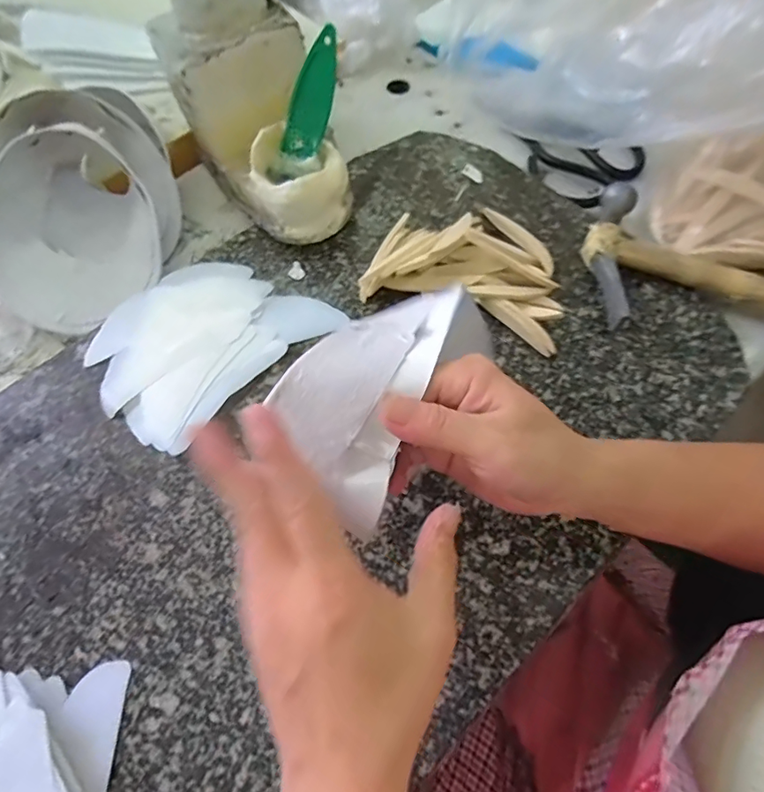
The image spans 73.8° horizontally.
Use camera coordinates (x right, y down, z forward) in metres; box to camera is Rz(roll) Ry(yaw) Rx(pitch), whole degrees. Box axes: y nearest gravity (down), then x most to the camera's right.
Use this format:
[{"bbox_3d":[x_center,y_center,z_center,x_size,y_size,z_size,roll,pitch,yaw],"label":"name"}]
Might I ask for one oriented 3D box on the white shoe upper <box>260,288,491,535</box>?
[{"bbox_3d":[0.005,-0.013,0.240,0.059,0.030,0.125,33,67,18],"label":"white shoe upper"}]

